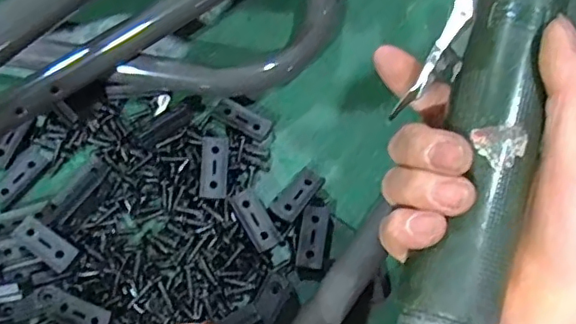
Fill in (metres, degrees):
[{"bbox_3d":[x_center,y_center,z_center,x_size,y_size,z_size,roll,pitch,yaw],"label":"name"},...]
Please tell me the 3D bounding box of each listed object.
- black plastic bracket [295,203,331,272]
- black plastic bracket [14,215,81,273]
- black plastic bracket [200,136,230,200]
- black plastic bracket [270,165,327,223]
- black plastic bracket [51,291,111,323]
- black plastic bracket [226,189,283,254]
[{"bbox_3d":[0.015,0.041,0.314,0.015,0.006,0.037,11,70,0],"label":"black plastic bracket"},{"bbox_3d":[-0.125,0.042,0.297,0.035,0.004,0.015,35,65,10],"label":"black plastic bracket"},{"bbox_3d":[-0.040,0.003,0.313,0.015,0.004,0.034,0,73,2],"label":"black plastic bracket"},{"bbox_3d":[0.005,0.018,0.319,0.016,0.004,0.035,34,59,14],"label":"black plastic bracket"},{"bbox_3d":[-0.103,0.075,0.284,0.033,0.004,0.015,19,68,24],"label":"black plastic bracket"},{"bbox_3d":[-0.017,0.031,0.306,0.015,0.004,0.035,-28,71,-19],"label":"black plastic bracket"}]

